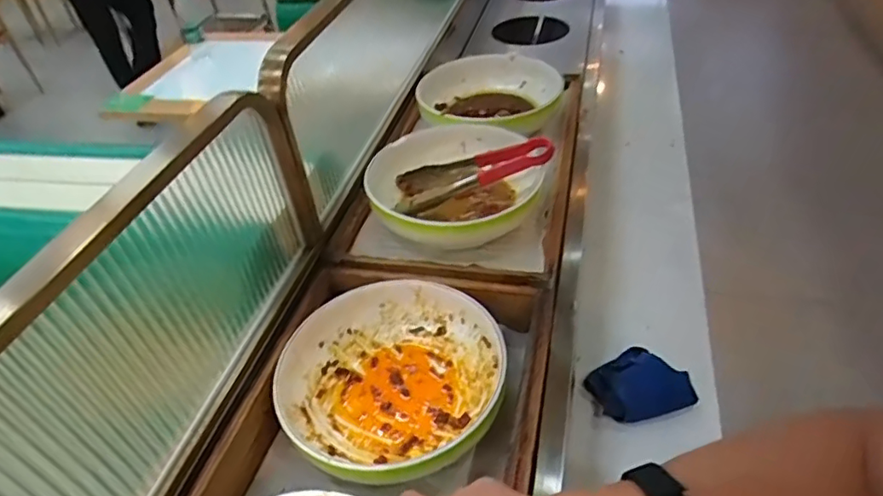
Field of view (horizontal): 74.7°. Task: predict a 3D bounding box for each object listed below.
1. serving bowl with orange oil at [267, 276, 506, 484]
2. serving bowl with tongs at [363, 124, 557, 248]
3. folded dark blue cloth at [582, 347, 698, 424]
[{"bbox_3d":[-0.053,0.142,0.649,0.230,0.066,0.240,-3,41,3],"label":"serving bowl with orange oil"},{"bbox_3d":[0.017,-0.078,0.821,0.234,0.100,0.235,-3,41,3],"label":"serving bowl with tongs"},{"bbox_3d":[0.271,0.190,0.798,0.126,0.042,0.096,-12,41,-7],"label":"folded dark blue cloth"}]

